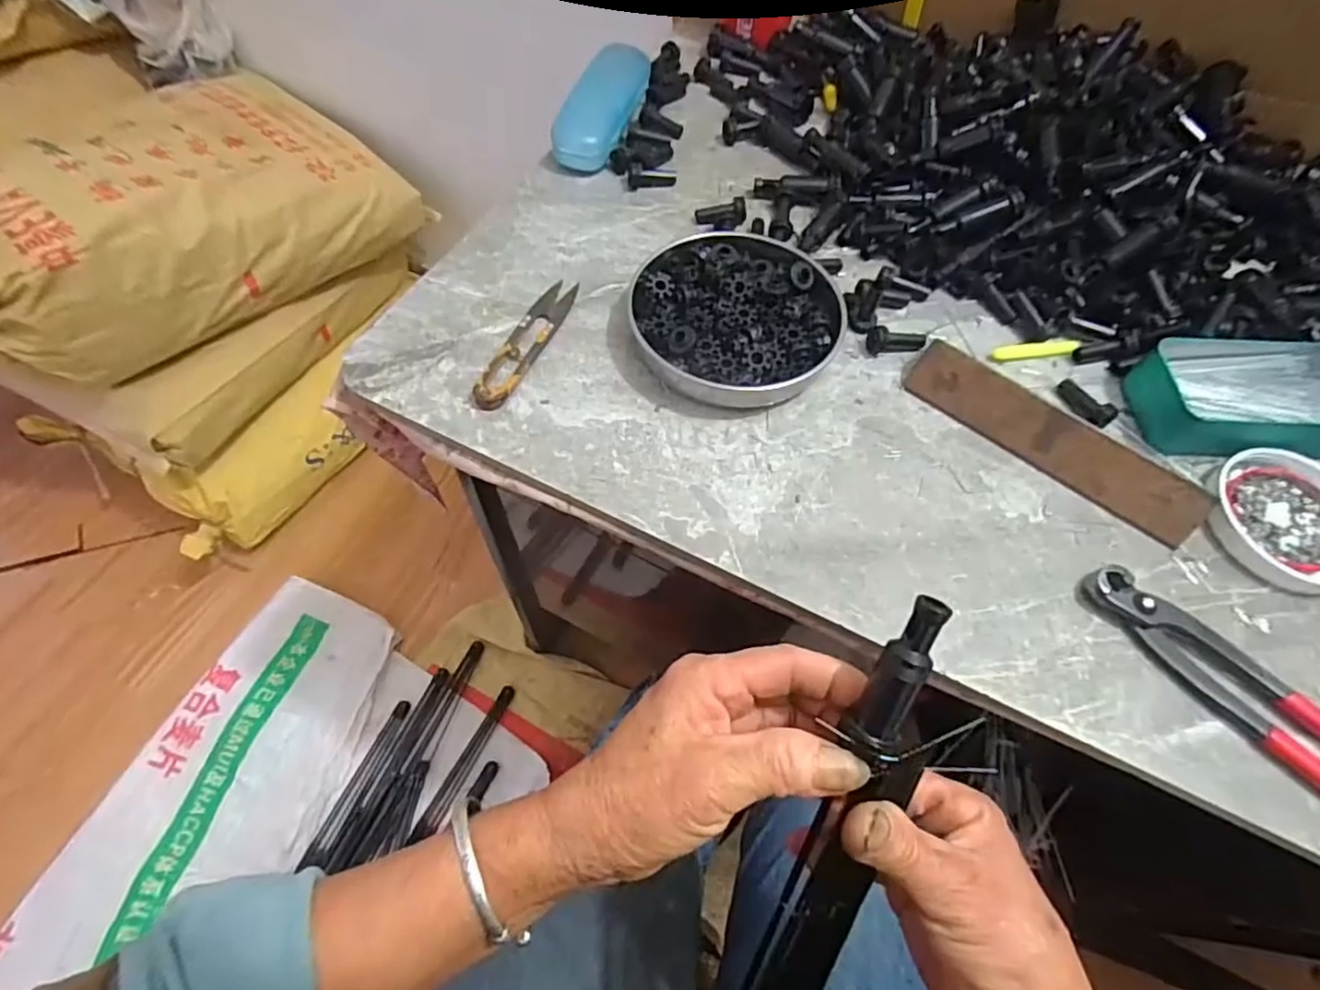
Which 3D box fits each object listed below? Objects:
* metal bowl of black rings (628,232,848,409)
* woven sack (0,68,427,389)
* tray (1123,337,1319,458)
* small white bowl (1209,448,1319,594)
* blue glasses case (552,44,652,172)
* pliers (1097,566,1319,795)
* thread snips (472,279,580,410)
[{"bbox_3d":[0.051,-0.122,0.431,0.134,0.030,0.129,2,60,-3],"label":"metal bowl of black rings"},{"bbox_3d":[-0.715,-0.387,0.926,0.360,0.228,0.643,30,50,13],"label":"woven sack"},{"bbox_3d":[0.387,-0.061,0.408,0.158,0.034,0.071,-2,60,-5],"label":"tray"},{"bbox_3d":[0.377,0.014,0.385,0.088,0.016,0.087,2,60,-3],"label":"small white bowl"},{"bbox_3d":[-0.046,-0.327,0.545,0.052,0.032,0.149,17,61,6],"label":"blue glasses case"},{"bbox_3d":[0.308,0.109,0.322,0.039,0.014,0.194,-39,69,-22],"label":"pliers"},{"bbox_3d":[-0.087,-0.102,0.424,0.025,0.009,0.116,19,61,7],"label":"thread snips"}]

